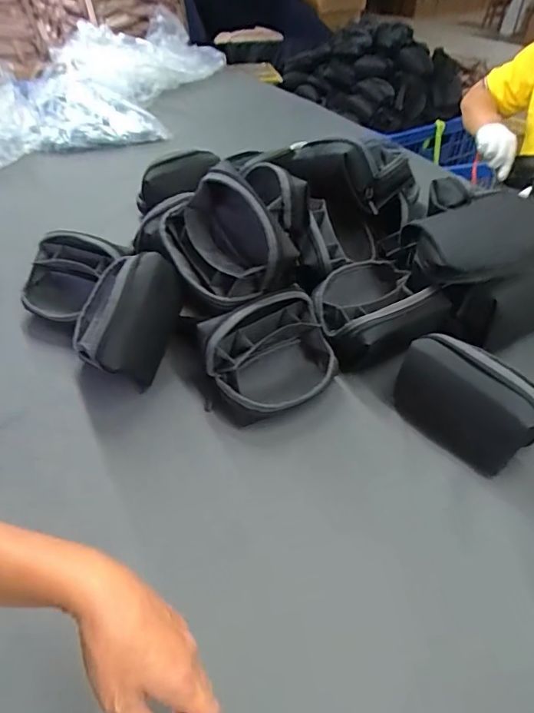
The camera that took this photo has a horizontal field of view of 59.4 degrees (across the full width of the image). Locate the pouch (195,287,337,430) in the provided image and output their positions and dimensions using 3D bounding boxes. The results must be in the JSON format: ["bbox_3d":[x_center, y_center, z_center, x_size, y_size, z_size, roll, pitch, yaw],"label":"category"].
[{"bbox_3d":[0.009,0.005,0.607,0.169,0.121,0.120,-24,48,-23],"label":"pouch"}]

